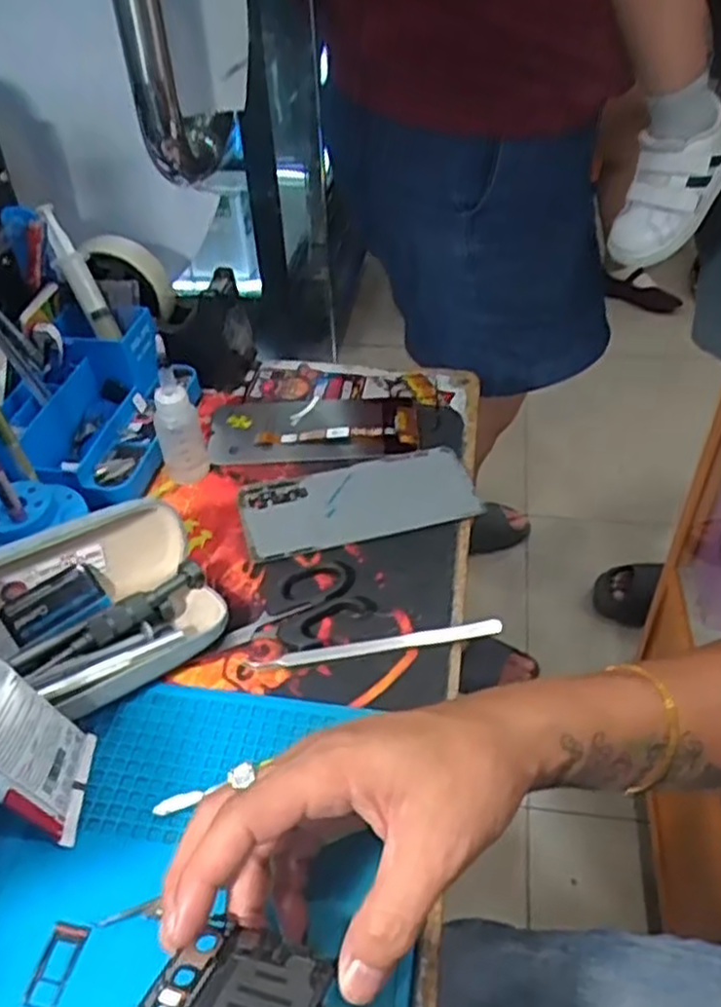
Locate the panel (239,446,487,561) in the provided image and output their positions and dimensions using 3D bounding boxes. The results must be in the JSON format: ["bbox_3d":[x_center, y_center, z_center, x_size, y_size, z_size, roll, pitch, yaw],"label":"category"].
[{"bbox_3d":[-0.001,-0.003,0.541,0.159,0.004,0.072,-11,44,-9],"label":"panel"}]

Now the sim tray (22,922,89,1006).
[{"bbox_3d":[-0.130,0.197,0.334,0.016,0.004,0.033,9,45,12],"label":"sim tray"}]

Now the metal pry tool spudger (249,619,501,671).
[{"bbox_3d":[0.010,0.082,0.450,0.145,0.006,0.009,-8,44,-6],"label":"metal pry tool spudger"}]

